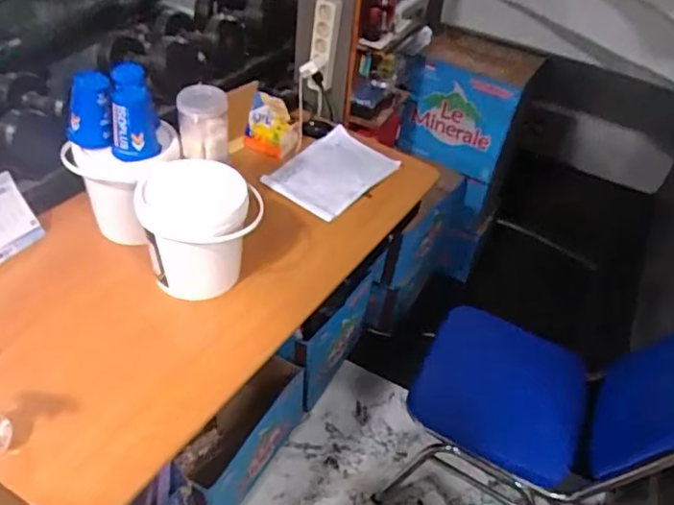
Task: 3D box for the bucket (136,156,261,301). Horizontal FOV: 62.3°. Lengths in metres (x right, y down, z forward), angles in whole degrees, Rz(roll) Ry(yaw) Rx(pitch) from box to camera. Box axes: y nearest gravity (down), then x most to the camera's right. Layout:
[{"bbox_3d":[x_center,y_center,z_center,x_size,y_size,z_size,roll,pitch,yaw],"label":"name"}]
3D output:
[{"bbox_3d":[-0.270,-0.029,1.112,0.212,0.222,0.208,4,43,-4],"label":"bucket"}]

